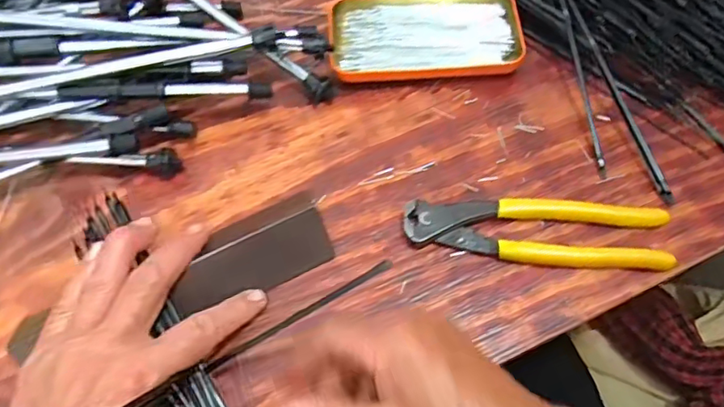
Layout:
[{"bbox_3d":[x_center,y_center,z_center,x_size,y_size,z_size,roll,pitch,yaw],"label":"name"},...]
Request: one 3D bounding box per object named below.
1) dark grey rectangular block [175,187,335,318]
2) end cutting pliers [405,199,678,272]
[{"bbox_3d":[-0.071,0.034,0.361,0.102,0.010,0.048,-25,87,-14],"label":"dark grey rectangular block"},{"bbox_3d":[0.110,0.018,0.363,0.163,0.016,0.038,3,63,5],"label":"end cutting pliers"}]

